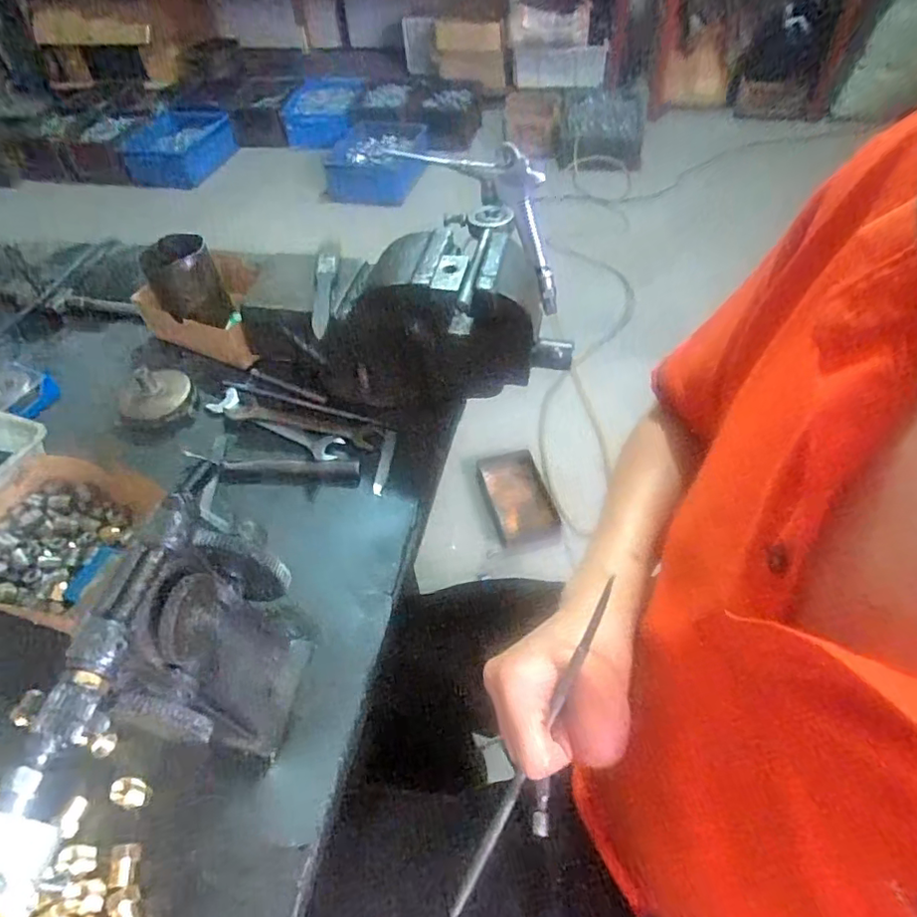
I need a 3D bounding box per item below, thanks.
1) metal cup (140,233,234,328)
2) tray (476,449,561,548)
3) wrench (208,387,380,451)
[{"bbox_3d":[-0.327,-0.208,0.701,0.075,0.106,0.076,0,50,0],"label":"metal cup"},{"bbox_3d":[0.129,0.083,1.293,0.146,0.030,0.238,-13,50,-7],"label":"tray"},{"bbox_3d":[-0.174,-0.040,0.610,0.193,0.011,0.036,15,52,16],"label":"wrench"}]

